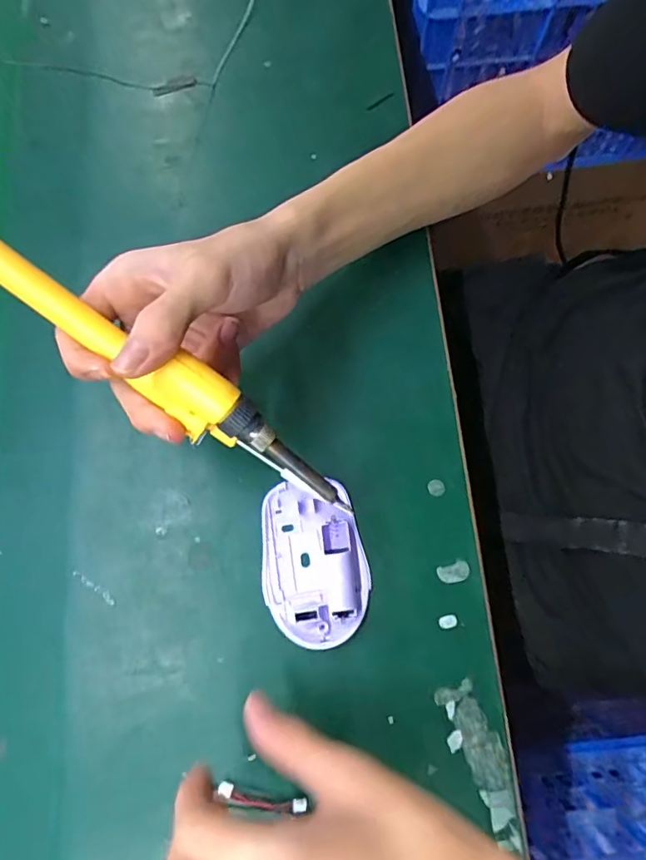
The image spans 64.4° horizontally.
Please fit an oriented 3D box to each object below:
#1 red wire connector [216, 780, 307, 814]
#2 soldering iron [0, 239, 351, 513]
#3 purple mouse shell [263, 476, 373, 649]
[{"bbox_3d":[-0.034,0.203,0.282,0.046,0.004,0.009,10,75,3],"label":"red wire connector"},{"bbox_3d":[-0.086,-0.034,0.237,0.237,0.029,0.025,35,78,-3],"label":"soldering iron"},{"bbox_3d":[-0.006,0.078,0.308,0.061,0.018,0.094,-12,75,-3],"label":"purple mouse shell"}]

